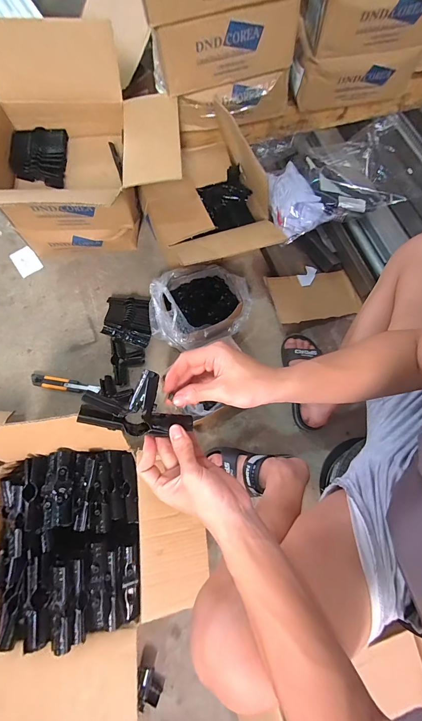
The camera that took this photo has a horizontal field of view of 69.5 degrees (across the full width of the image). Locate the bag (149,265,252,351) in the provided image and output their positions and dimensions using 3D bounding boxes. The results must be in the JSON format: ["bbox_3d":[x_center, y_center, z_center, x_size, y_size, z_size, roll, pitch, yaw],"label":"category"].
[{"bbox_3d":[-0.031,-0.142,0.813,0.264,0.133,0.209,-9,73,-3],"label":"bag"}]

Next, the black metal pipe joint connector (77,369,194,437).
[{"bbox_3d":[-0.083,0.053,0.367,0.130,0.030,0.077,20,87,-21],"label":"black metal pipe joint connector"}]

